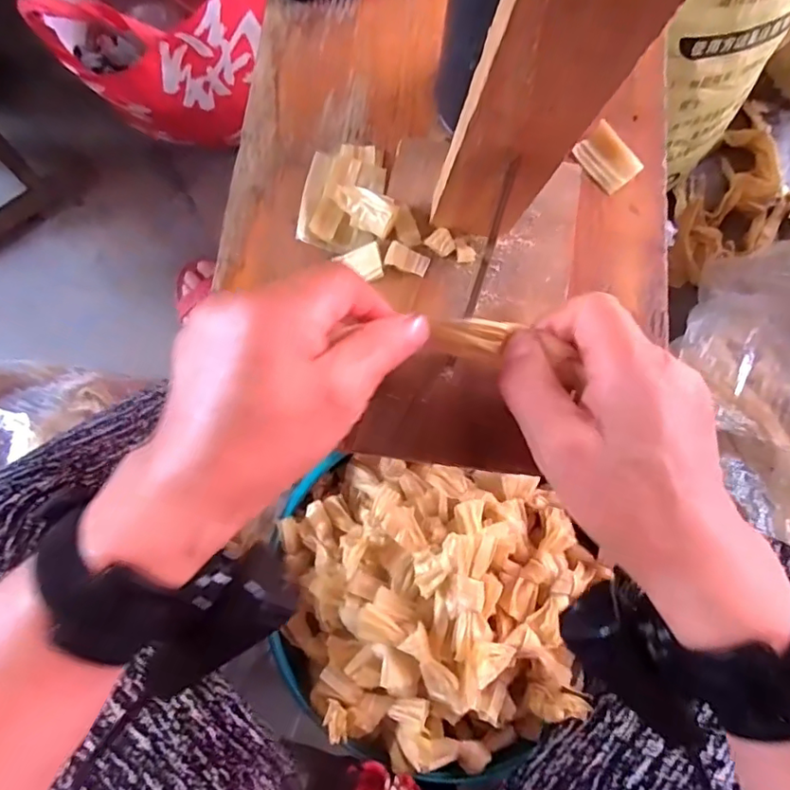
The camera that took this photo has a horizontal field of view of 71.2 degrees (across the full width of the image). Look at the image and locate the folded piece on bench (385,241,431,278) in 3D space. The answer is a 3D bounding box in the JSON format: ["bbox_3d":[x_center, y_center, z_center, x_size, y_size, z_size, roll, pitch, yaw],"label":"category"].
[{"bbox_3d":[0.006,-0.068,0.278,0.021,0.006,0.013,20,79,3],"label":"folded piece on bench"}]

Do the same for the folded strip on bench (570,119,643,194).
[{"bbox_3d":[0.117,-0.130,0.303,0.026,0.006,0.034,-41,82,-9],"label":"folded strip on bench"}]

